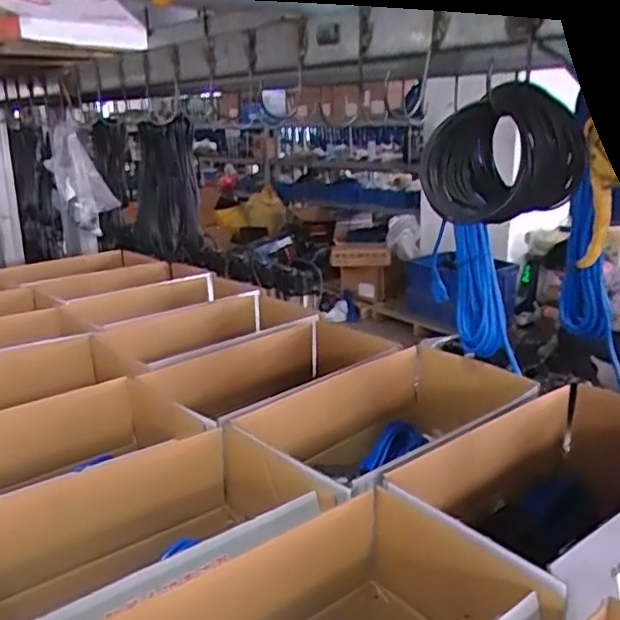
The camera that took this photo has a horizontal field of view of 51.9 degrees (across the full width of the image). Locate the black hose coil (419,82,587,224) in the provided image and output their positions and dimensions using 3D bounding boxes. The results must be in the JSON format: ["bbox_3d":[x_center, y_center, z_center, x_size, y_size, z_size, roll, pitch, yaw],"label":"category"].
[{"bbox_3d":[0.159,-0.128,0.529,0.106,0.103,0.078,-10,18,-29],"label":"black hose coil"}]

